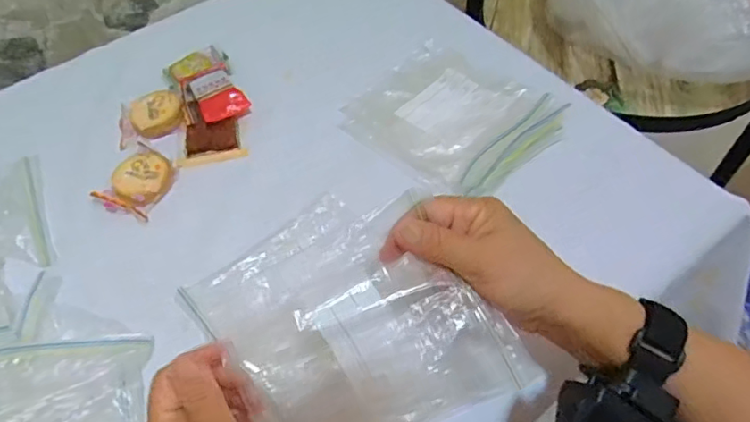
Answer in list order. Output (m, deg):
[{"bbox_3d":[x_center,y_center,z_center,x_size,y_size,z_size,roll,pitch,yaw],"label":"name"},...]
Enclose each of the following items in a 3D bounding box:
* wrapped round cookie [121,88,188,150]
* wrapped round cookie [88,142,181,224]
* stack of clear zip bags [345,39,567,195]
[{"bbox_3d":[-0.218,-0.094,0.535,0.064,0.013,0.054,-14,56,-6],"label":"wrapped round cookie"},{"bbox_3d":[-0.211,-0.028,0.491,0.053,0.012,0.069,15,58,14],"label":"wrapped round cookie"},{"bbox_3d":[0.071,-0.090,0.513,0.144,0.018,0.169,-40,62,-22],"label":"stack of clear zip bags"}]

